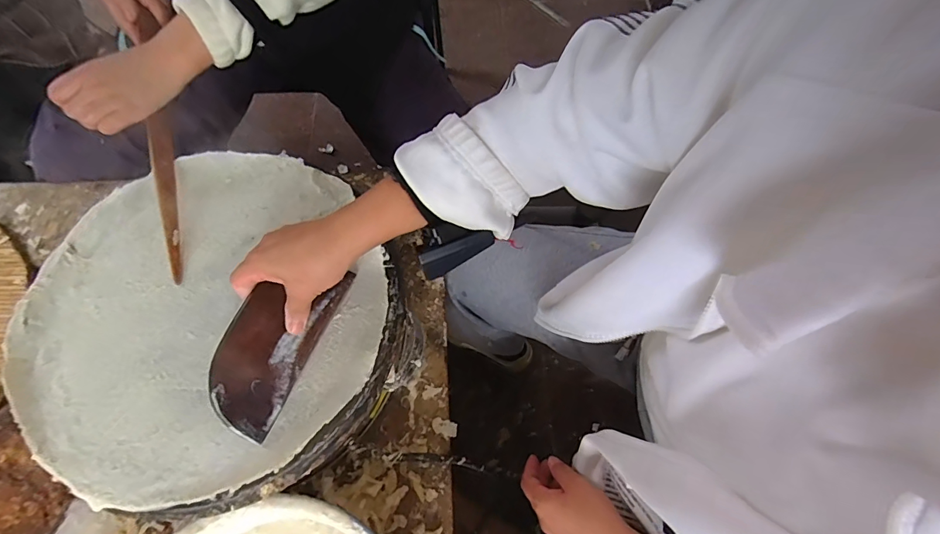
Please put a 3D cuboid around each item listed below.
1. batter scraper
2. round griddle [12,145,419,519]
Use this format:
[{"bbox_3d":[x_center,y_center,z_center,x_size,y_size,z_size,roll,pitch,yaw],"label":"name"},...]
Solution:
[{"bbox_3d":[-0.181,0.067,0.399,0.075,0.009,0.160,35,68,-27],"label":"batter scraper"},{"bbox_3d":[-0.259,0.050,0.450,0.347,0.048,0.357,1,66,-1],"label":"round griddle"}]

